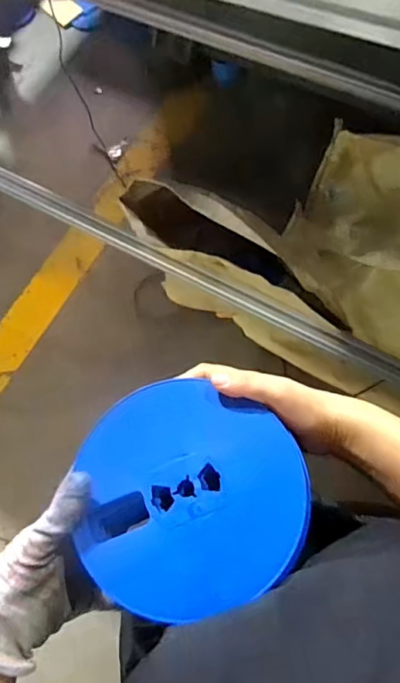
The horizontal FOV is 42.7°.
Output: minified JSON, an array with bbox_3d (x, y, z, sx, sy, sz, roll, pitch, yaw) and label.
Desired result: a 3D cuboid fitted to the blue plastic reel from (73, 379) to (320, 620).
[{"bbox_3d":[-0.004,0.111,0.380,0.161,0.018,0.162,-1,73,2],"label":"blue plastic reel"}]

